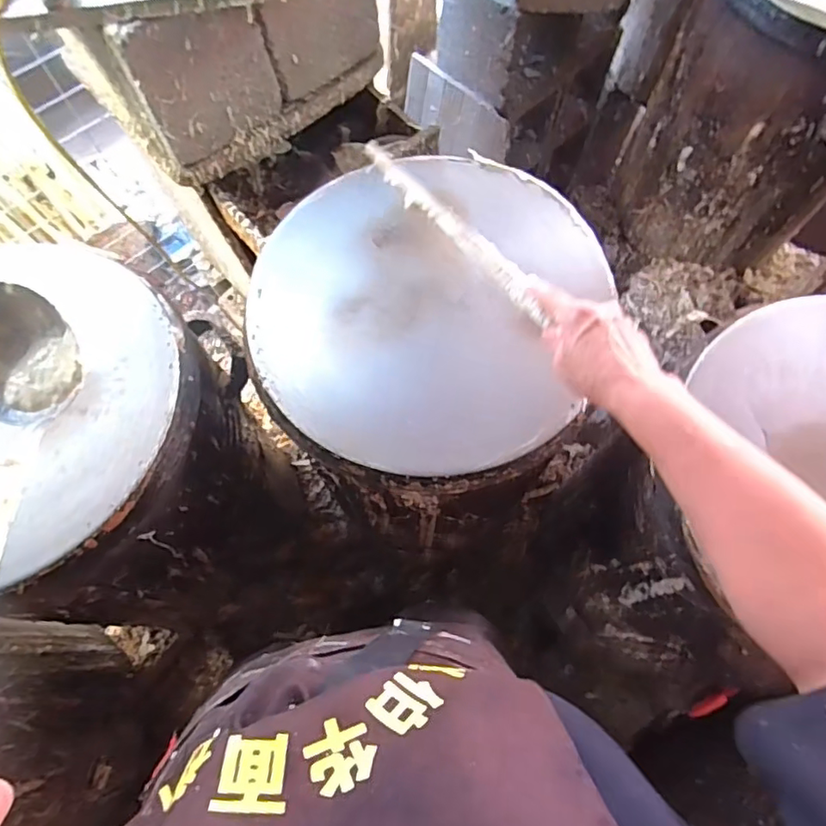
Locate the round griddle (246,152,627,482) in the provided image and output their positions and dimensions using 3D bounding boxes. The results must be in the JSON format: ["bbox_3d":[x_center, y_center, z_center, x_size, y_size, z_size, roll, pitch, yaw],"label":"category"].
[{"bbox_3d":[0.009,-0.124,0.580,0.343,0.030,0.358,0,68,1],"label":"round griddle"}]

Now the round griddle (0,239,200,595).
[{"bbox_3d":[-0.415,-0.010,0.547,0.370,0.043,0.361,0,69,0],"label":"round griddle"}]

